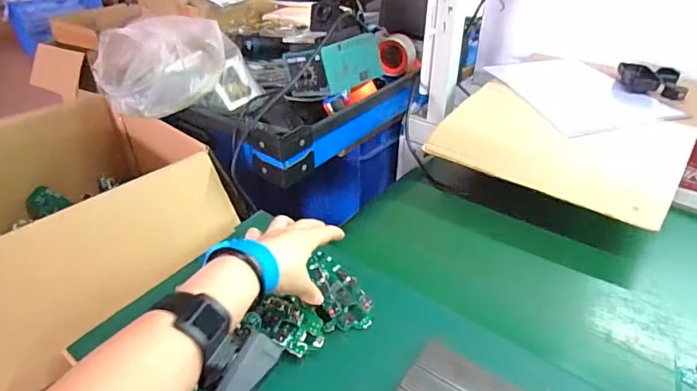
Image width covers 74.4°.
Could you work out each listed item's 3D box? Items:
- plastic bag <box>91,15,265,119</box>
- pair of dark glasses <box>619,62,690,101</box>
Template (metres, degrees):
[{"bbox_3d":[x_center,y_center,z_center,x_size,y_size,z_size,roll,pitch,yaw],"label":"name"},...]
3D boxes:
[{"bbox_3d":[-0.335,-0.247,0.889,0.261,0.137,0.228,-25,42,-31],"label":"plastic bag"},{"bbox_3d":[0.558,-0.212,0.850,0.112,0.032,0.133,15,38,22],"label":"pair of dark glasses"}]

